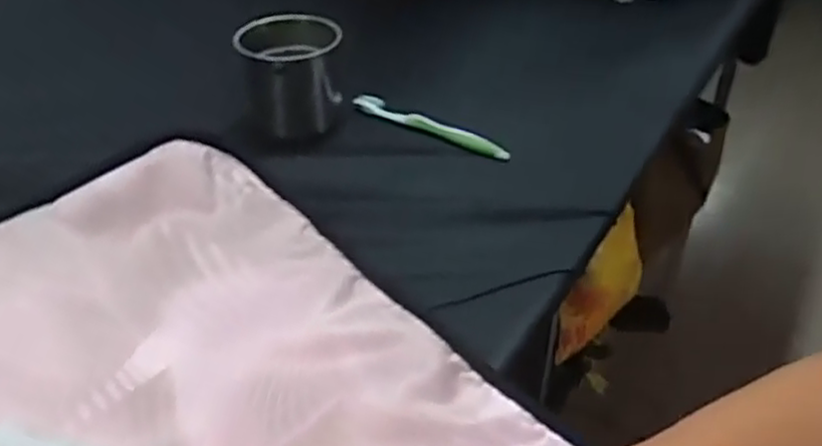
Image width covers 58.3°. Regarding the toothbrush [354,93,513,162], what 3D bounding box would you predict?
[{"bbox_3d":[0.018,-0.100,0.757,0.182,0.021,0.009,24,43,28],"label":"toothbrush"}]

